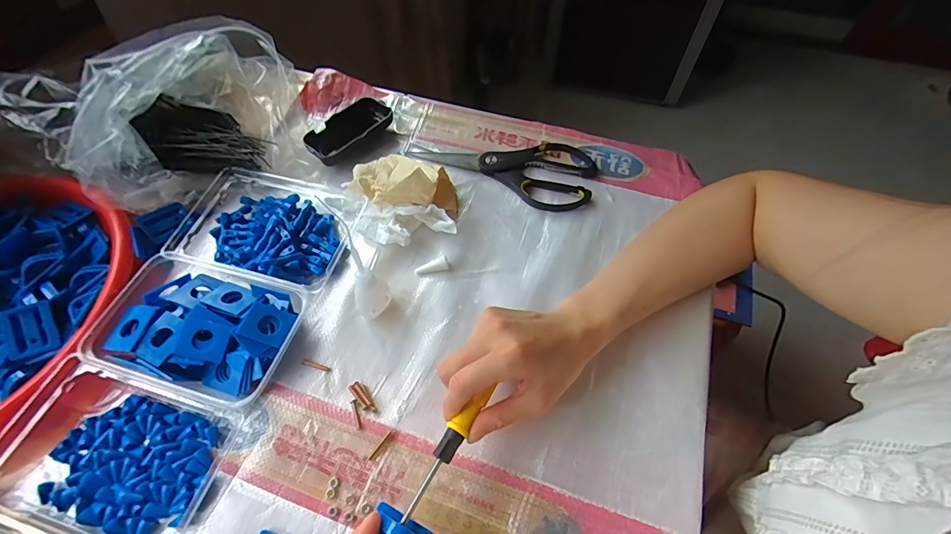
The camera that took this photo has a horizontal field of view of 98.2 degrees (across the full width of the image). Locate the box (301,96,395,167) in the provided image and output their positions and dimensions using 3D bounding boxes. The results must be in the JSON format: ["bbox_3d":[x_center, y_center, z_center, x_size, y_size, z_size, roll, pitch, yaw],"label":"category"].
[{"bbox_3d":[-0.151,-0.162,0.496,0.054,0.028,0.104,36,66,21],"label":"box"}]

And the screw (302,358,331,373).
[{"bbox_3d":[-0.142,0.087,0.366,0.028,0.004,0.006,15,60,11],"label":"screw"}]

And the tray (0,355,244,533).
[{"bbox_3d":[-0.290,0.145,0.317,0.184,0.030,0.116,14,60,10],"label":"tray"}]

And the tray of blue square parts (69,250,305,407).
[{"bbox_3d":[-0.239,0.054,0.366,0.166,0.037,0.107,13,60,9],"label":"tray of blue square parts"}]

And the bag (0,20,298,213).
[{"bbox_3d":[-0.325,-0.167,0.444,0.265,0.092,0.152,-30,62,-16],"label":"bag"}]

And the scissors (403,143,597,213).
[{"bbox_3d":[0.032,-0.128,0.486,0.214,0.015,0.096,22,61,14],"label":"scissors"}]

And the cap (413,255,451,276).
[{"bbox_3d":[-0.043,0.000,0.412,0.035,0.013,0.014,-18,60,-9],"label":"cap"}]

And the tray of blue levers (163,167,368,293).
[{"bbox_3d":[-0.219,-0.041,0.427,0.186,0.033,0.121,13,60,9],"label":"tray of blue levers"}]

